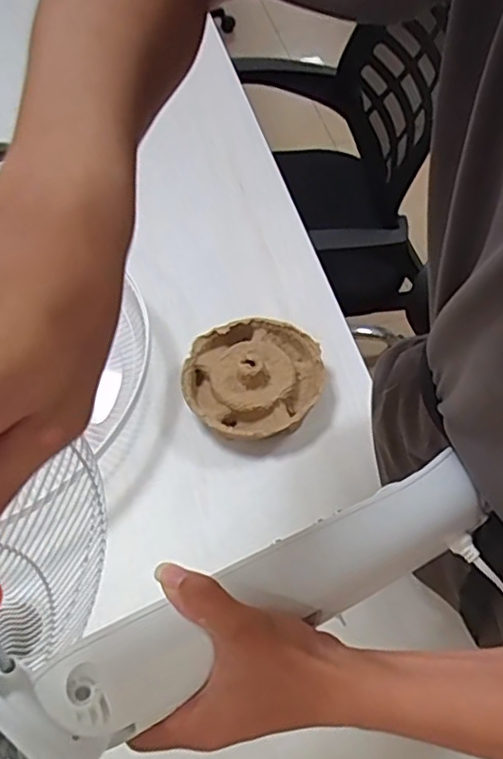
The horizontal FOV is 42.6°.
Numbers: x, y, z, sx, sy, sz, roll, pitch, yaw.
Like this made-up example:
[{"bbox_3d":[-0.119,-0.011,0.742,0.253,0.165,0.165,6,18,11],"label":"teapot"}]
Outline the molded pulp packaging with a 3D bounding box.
[{"bbox_3d":[0.002,-0.002,0.768,0.159,0.042,0.153,-1,51,1],"label":"molded pulp packaging"}]

